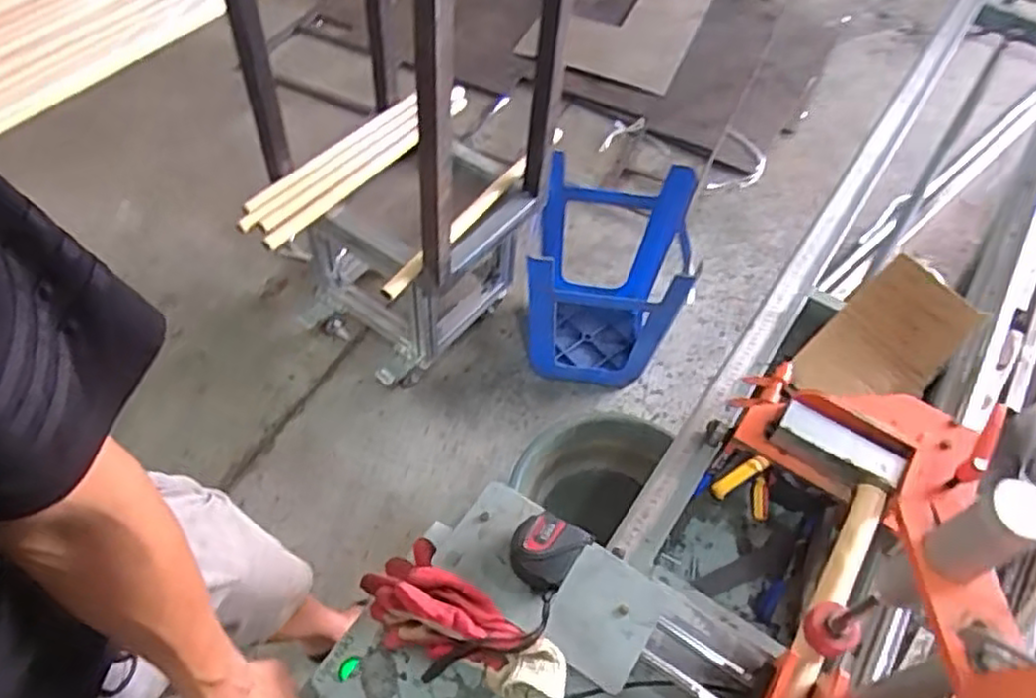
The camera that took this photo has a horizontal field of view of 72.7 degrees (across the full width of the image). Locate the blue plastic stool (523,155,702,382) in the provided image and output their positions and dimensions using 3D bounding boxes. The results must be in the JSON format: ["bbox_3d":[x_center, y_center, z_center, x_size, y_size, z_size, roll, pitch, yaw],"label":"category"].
[{"bbox_3d":[0.180,-0.137,1.553,0.311,0.412,0.289,9,54,2],"label":"blue plastic stool"}]

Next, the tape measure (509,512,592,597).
[{"bbox_3d":[0.025,0.185,0.638,0.059,0.034,0.062,30,57,16],"label":"tape measure"}]

